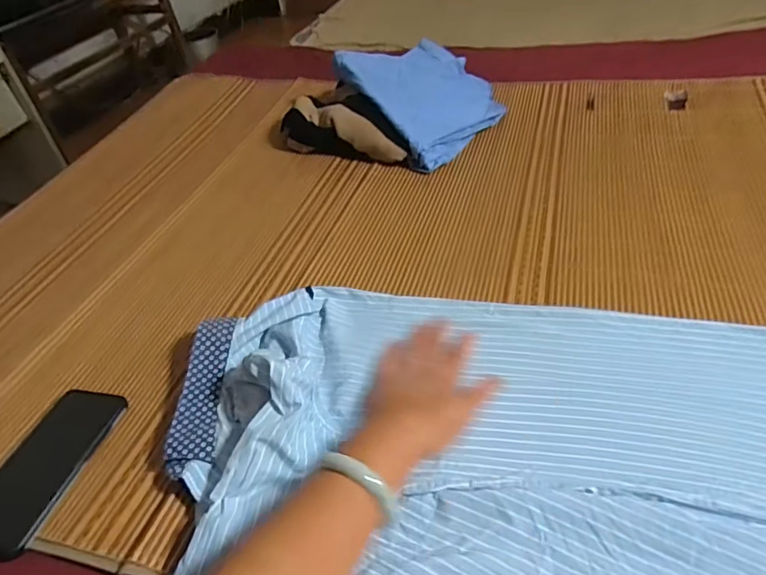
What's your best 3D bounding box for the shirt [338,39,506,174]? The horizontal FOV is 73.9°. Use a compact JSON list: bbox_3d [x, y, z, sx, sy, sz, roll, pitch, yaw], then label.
[{"bbox_3d":[0.089,-0.352,0.937,0.264,0.049,0.291,-24,64,-27],"label":"shirt"}]

